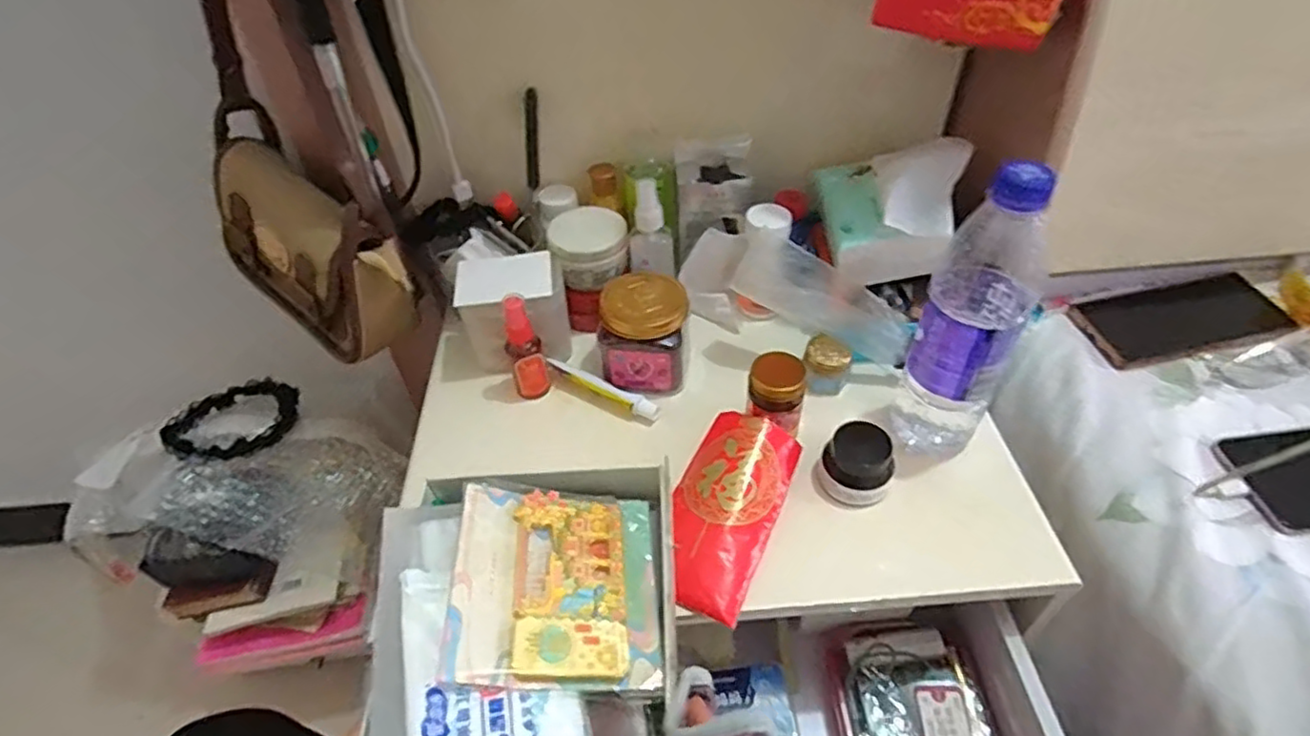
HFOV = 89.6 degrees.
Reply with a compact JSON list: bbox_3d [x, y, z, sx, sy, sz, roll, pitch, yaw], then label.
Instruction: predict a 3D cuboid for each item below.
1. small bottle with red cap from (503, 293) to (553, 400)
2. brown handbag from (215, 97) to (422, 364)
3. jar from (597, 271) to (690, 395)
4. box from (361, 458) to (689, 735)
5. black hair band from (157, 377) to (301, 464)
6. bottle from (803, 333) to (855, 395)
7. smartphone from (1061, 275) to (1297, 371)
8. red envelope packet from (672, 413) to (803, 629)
[{"bbox_3d":[-0.108,-0.015,0.549,0.029,0.099,0.025,-10,47,-6],"label":"small bottle with red cap"},{"bbox_3d":[-0.307,-0.108,0.588,0.186,0.158,0.082,29,54,27],"label":"brown handbag"},{"bbox_3d":[-0.008,-0.032,0.565,0.073,0.078,0.077,5,47,8],"label":"jar"},{"bbox_3d":[-0.060,0.132,0.308,0.129,0.052,0.180,-5,46,-1],"label":"box"},{"bbox_3d":[-0.452,0.051,0.707,0.112,0.049,0.129,29,54,27],"label":"black hair band"},{"bbox_3d":[0.146,-0.004,0.562,0.039,0.036,0.036,12,48,15],"label":"bottle"},{"bbox_3d":[0.458,-0.042,0.576,0.171,0.009,0.078,-10,47,-6],"label":"smartphone"},{"bbox_3d":[0.049,0.098,0.473,0.074,0.034,0.146,18,50,20],"label":"red envelope packet"}]

